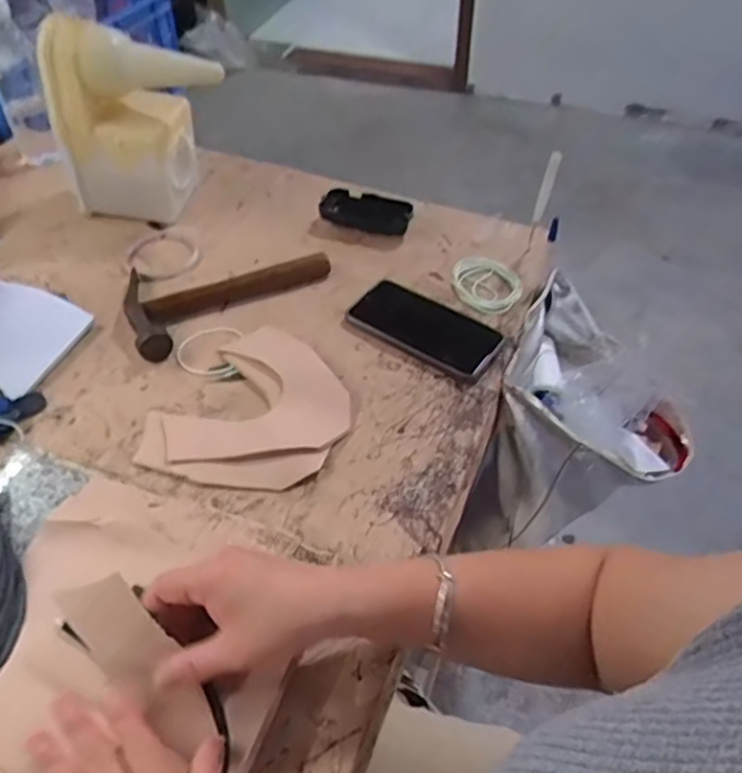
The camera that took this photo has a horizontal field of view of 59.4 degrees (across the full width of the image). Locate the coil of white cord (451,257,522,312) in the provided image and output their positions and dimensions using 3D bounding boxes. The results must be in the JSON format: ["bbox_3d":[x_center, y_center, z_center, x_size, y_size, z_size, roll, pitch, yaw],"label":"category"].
[{"bbox_3d":[0.128,-0.117,0.727,0.075,0.006,0.095,-4,49,-6],"label":"coil of white cord"}]

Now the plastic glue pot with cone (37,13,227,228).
[{"bbox_3d":[-0.263,-0.298,0.751,0.188,0.202,0.090,-8,49,-9],"label":"plastic glue pot with cone"}]

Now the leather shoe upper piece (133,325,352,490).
[{"bbox_3d":[-0.104,0.025,0.596,0.154,0.011,0.179,28,53,21],"label":"leather shoe upper piece"}]

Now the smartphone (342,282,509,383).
[{"bbox_3d":[0.056,-0.063,0.665,0.156,0.011,0.082,32,55,23],"label":"smartphone"}]

